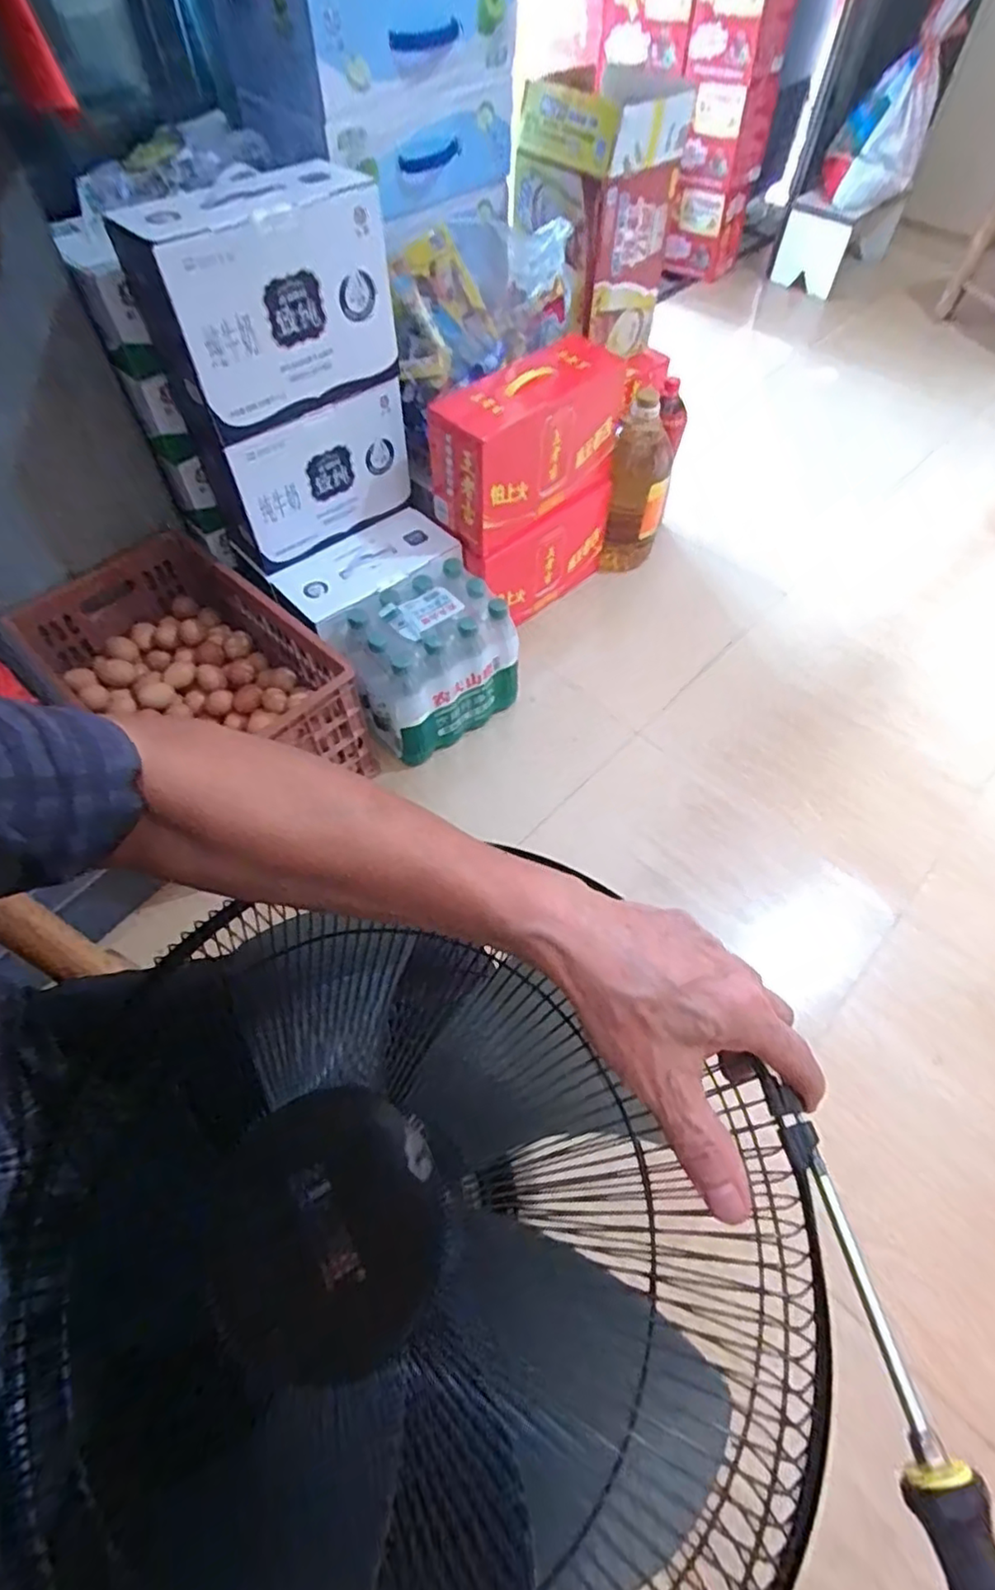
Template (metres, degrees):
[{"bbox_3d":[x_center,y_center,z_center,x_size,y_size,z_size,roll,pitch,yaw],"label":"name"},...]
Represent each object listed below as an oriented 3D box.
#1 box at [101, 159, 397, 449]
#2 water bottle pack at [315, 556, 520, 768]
[{"bbox_3d":[-0.289,-0.640,0.840,0.286,0.209,0.160,-36,66,-20],"label":"box"},{"bbox_3d":[-0.117,-0.224,1.069,0.254,0.198,0.195,-33,65,-18],"label":"water bottle pack"}]

